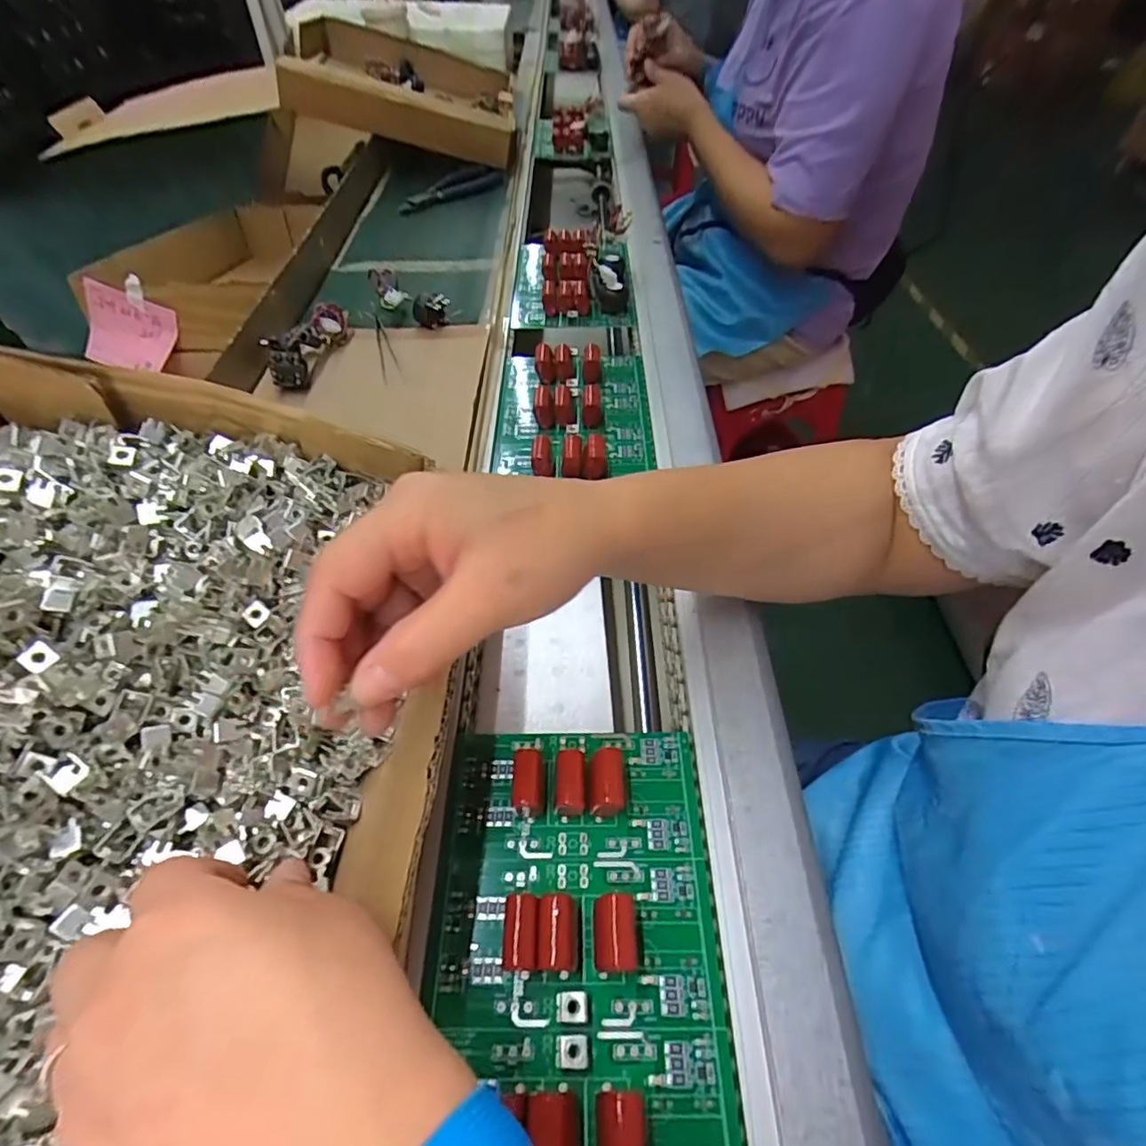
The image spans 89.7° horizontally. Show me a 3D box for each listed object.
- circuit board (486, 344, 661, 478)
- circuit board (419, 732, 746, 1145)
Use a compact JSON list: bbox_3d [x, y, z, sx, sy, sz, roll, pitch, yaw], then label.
[{"bbox_3d":[0.001,-0.139,0.466,0.121,0.031,0.165,0,52,1],"label":"circuit board"},{"bbox_3d":[0.001,0.150,0.243,0.123,0.026,0.178,-1,52,1],"label":"circuit board"}]

